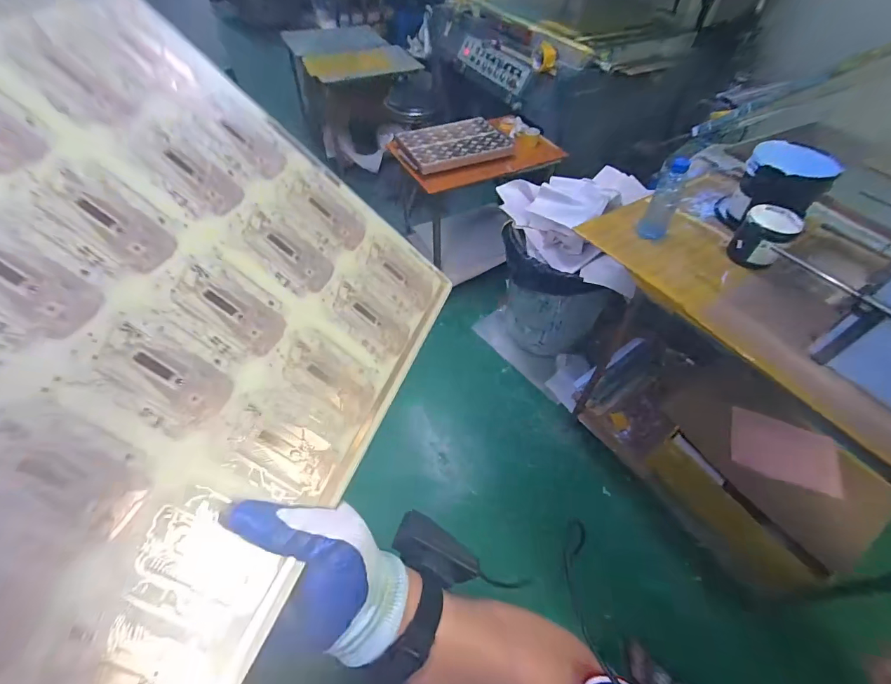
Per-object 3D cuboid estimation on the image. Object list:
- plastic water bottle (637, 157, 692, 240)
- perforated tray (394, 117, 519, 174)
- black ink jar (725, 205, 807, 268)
[{"bbox_3d":[0.587,-0.377,1.098,0.071,0.244,0.080,22,56,18],"label":"plastic water bottle"},{"bbox_3d":[0.041,-0.870,1.786,0.470,0.055,0.323,-21,55,-14],"label":"perforated tray"},{"bbox_3d":[0.814,-0.263,1.054,0.118,0.127,0.140,36,61,25],"label":"black ink jar"}]

